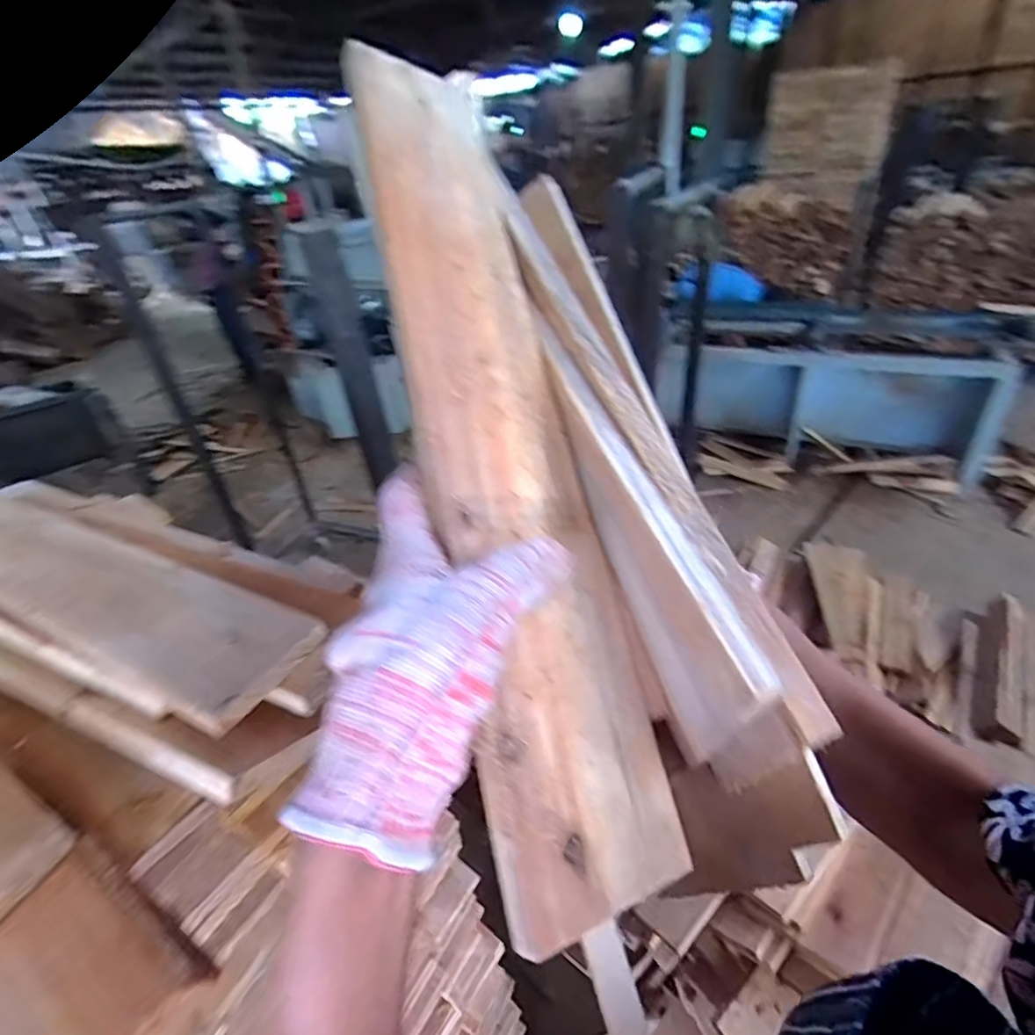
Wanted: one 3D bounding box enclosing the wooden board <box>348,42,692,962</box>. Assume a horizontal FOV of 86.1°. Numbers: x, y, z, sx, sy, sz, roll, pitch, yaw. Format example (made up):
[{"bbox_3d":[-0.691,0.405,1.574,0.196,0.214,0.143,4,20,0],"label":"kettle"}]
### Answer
[{"bbox_3d":[-0.015,-0.070,0.292,0.095,0.006,0.475,0,67,-33],"label":"wooden board"}]

